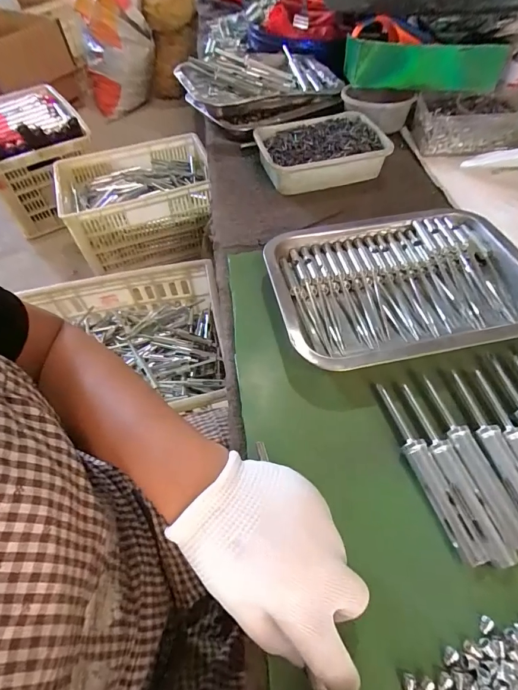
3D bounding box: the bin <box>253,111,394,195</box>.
[{"bbox_3d":[0.085,-0.286,0.551,0.175,0.050,0.136,-16,56,-9],"label":"bin"}]

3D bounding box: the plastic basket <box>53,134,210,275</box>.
[{"bbox_3d":[-0.366,-0.444,1.202,0.457,0.231,0.313,-13,55,-7],"label":"plastic basket"}]

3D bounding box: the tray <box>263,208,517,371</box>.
[{"bbox_3d":[0.145,-0.062,0.389,0.258,0.035,0.188,-10,55,-5],"label":"tray"}]

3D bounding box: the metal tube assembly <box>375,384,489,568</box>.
[{"bbox_3d":[0.127,0.093,0.290,0.015,0.014,0.137,-16,56,-9],"label":"metal tube assembly"}]

